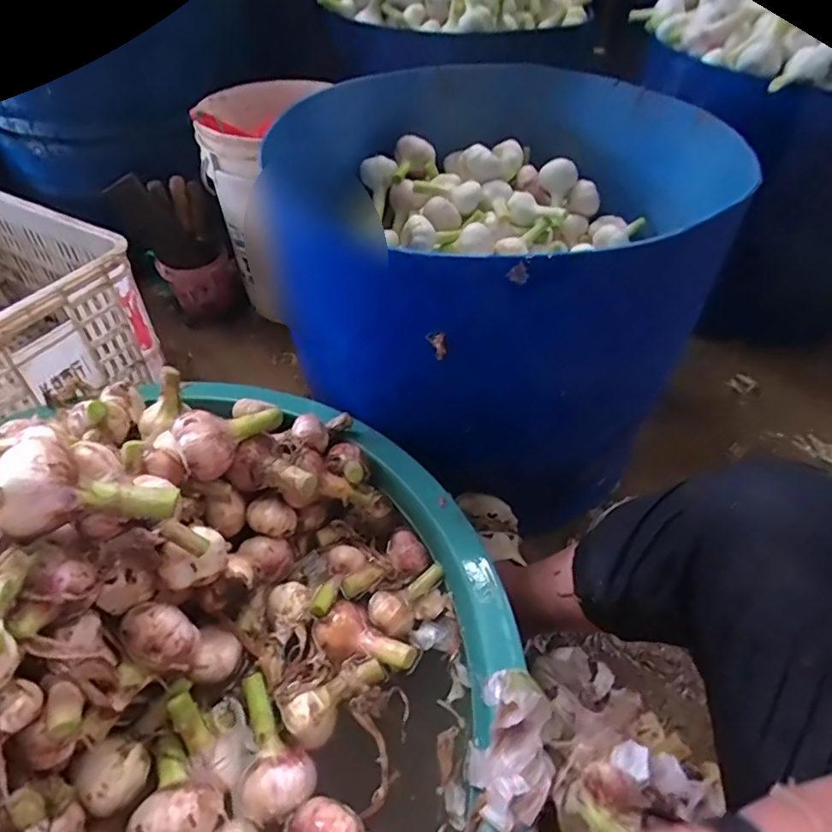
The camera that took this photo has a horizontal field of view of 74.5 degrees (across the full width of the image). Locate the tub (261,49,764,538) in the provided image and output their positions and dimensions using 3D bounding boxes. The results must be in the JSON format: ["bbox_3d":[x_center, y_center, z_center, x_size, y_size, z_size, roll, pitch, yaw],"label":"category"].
[{"bbox_3d":[0.136,-0.230,0.886,0.567,0.512,0.610,2,47,-2],"label":"tub"}]

